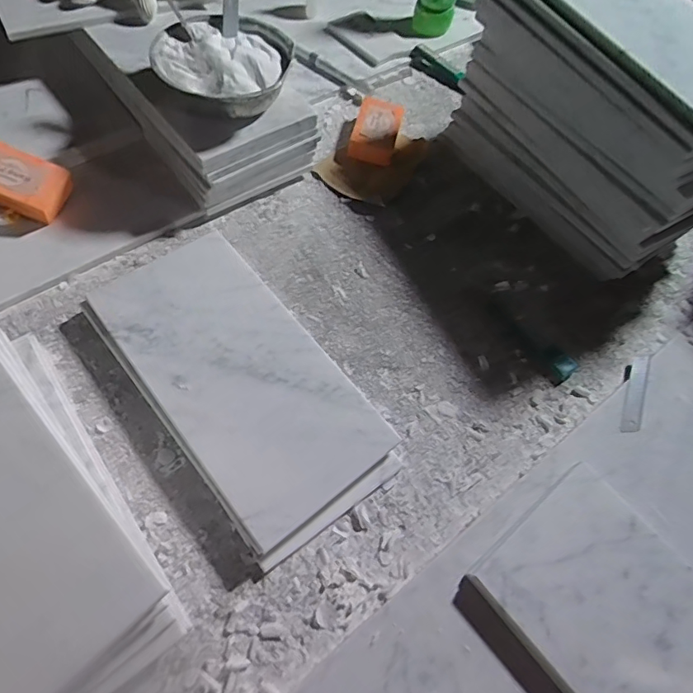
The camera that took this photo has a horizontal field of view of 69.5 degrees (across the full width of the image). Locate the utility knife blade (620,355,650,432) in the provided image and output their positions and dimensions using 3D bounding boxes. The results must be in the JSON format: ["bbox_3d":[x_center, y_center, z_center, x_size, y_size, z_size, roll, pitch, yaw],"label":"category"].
[{"bbox_3d":[0.303,0.047,0.524,0.020,0.004,0.101,22,57,12],"label":"utility knife blade"}]

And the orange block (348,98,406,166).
[{"bbox_3d":[0.039,-0.284,0.663,0.058,0.033,0.093,14,60,4],"label":"orange block"}]

